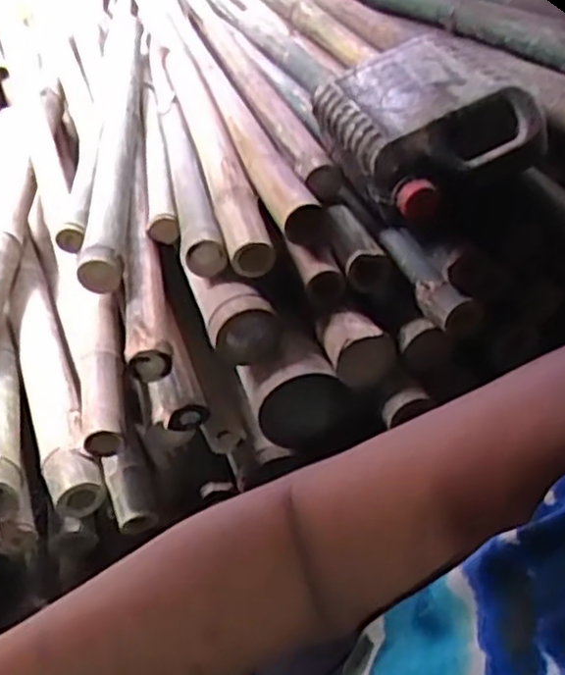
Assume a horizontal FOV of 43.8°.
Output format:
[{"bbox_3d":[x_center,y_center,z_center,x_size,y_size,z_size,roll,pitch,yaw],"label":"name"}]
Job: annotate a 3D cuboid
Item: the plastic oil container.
[{"bbox_3d":[0.148,-0.230,0.760,0.175,0.090,0.238,-27,45,0],"label":"plastic oil container"}]

